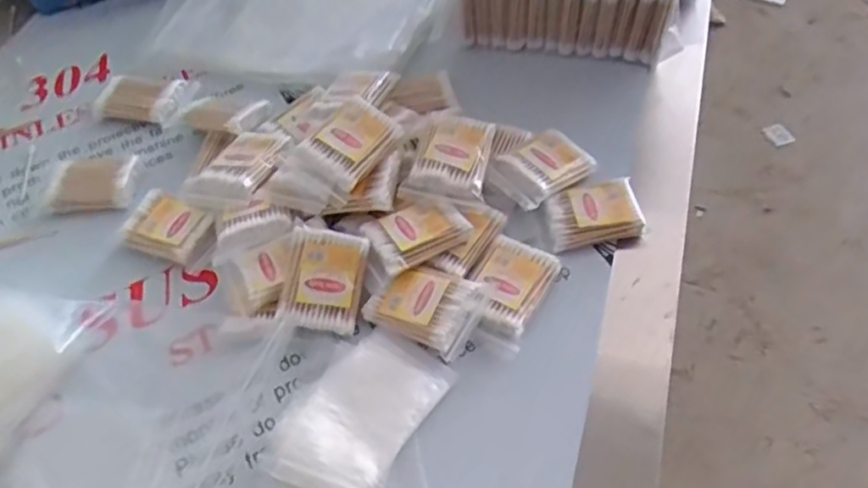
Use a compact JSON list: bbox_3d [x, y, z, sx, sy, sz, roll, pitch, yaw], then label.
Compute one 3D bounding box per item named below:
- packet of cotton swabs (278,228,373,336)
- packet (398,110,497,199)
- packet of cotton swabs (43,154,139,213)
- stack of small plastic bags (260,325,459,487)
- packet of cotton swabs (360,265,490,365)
[{"bbox_3d":[-0.080,0.026,0.492,0.057,0.012,0.072,12,83,-9],"label":"packet of cotton swabs"},{"bbox_3d":[0.013,-0.072,0.550,0.062,0.020,0.085,7,52,9],"label":"packet"},{"bbox_3d":[-0.301,-0.051,0.588,0.078,0.017,0.053,-2,54,4],"label":"packet of cotton swabs"},{"bbox_3d":[-0.050,0.112,0.449,0.083,0.023,0.121,22,59,20],"label":"stack of small plastic bags"},{"bbox_3d":[-0.004,0.042,0.490,0.076,0.021,0.060,26,60,22],"label":"packet of cotton swabs"}]

